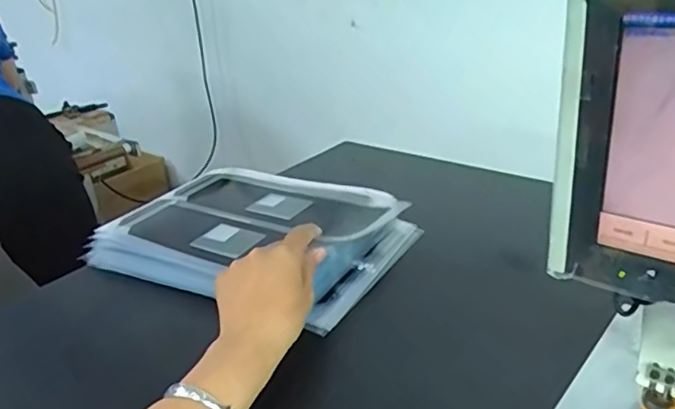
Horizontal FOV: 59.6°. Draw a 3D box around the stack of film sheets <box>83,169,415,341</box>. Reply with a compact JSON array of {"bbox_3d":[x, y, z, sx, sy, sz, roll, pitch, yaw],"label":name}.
[{"bbox_3d":[-0.091,0.032,0.673,0.302,0.053,0.238,12,30,30],"label":"stack of film sheets"}]

